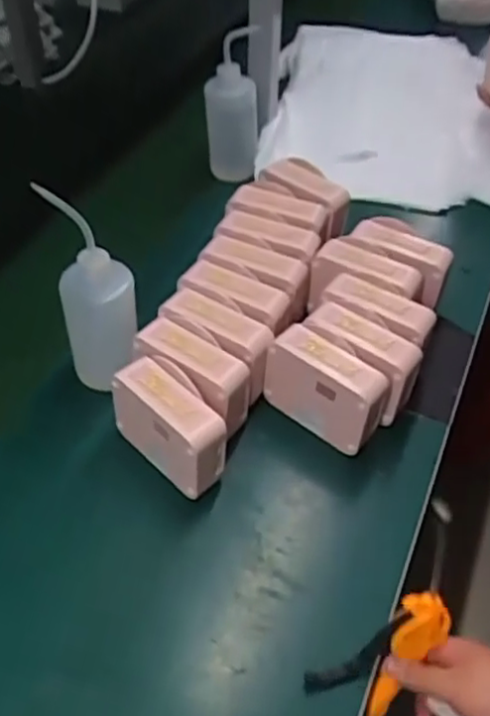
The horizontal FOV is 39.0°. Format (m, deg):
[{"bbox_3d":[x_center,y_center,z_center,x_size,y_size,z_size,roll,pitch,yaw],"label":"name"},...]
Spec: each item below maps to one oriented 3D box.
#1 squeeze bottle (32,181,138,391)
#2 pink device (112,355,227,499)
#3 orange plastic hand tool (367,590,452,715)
[{"bbox_3d":[-0.153,-0.051,0.720,0.080,0.239,0.063,-6,48,-7],"label":"squeeze bottle"},{"bbox_3d":[-0.072,0.074,0.708,0.057,0.108,0.125,-34,57,-28],"label":"pink device"},{"bbox_3d":[0.136,0.255,0.586,0.041,0.128,0.033,25,13,20],"label":"orange plastic hand tool"}]

